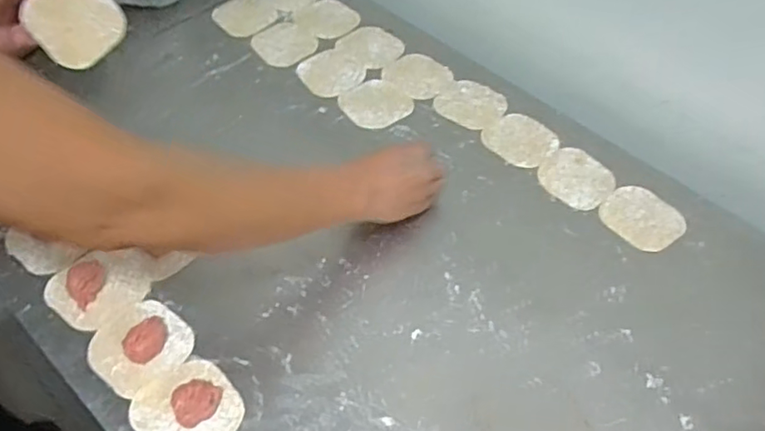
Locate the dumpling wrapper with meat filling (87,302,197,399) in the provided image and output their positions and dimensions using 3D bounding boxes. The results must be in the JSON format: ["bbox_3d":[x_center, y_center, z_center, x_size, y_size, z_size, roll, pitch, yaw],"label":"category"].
[{"bbox_3d":[-0.216,0.109,0.533,0.075,0.024,0.078,39,60,23],"label":"dumpling wrapper with meat filling"}]

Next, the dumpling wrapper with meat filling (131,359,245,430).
[{"bbox_3d":[-0.163,0.158,0.502,0.078,0.021,0.080,2,53,-3],"label":"dumpling wrapper with meat filling"}]

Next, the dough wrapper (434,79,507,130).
[{"bbox_3d":[0.113,-0.140,0.763,0.081,0.004,0.078,2,53,-3],"label":"dough wrapper"}]

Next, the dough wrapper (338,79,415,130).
[{"bbox_3d":[-0.008,-0.140,0.753,0.084,0.004,0.076,-37,64,-27],"label":"dough wrapper"}]

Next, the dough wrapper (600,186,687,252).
[{"bbox_3d":[0.286,0.003,0.668,0.071,0.011,0.082,-37,64,-27],"label":"dough wrapper"}]

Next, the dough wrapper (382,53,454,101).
[{"bbox_3d":[0.049,-0.186,0.791,0.081,0.004,0.081,2,53,-3],"label":"dough wrapper"}]

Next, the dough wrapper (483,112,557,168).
[{"bbox_3d":[0.168,-0.092,0.730,0.083,0.004,0.076,2,53,-3],"label":"dough wrapper"}]

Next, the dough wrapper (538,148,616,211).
[{"bbox_3d":[0.225,-0.043,0.699,0.082,0.004,0.079,2,53,-3],"label":"dough wrapper"}]

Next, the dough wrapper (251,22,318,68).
[{"bbox_3d":[-0.133,-0.232,0.816,0.082,0.004,0.083,2,53,-3],"label":"dough wrapper"}]

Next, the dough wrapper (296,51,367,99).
[{"bbox_3d":[-0.065,-0.186,0.787,0.080,0.004,0.085,2,53,-3],"label":"dough wrapper"}]

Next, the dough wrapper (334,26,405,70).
[{"bbox_3d":[-0.014,-0.233,0.828,0.081,0.004,0.081,2,53,-3],"label":"dough wrapper"}]

